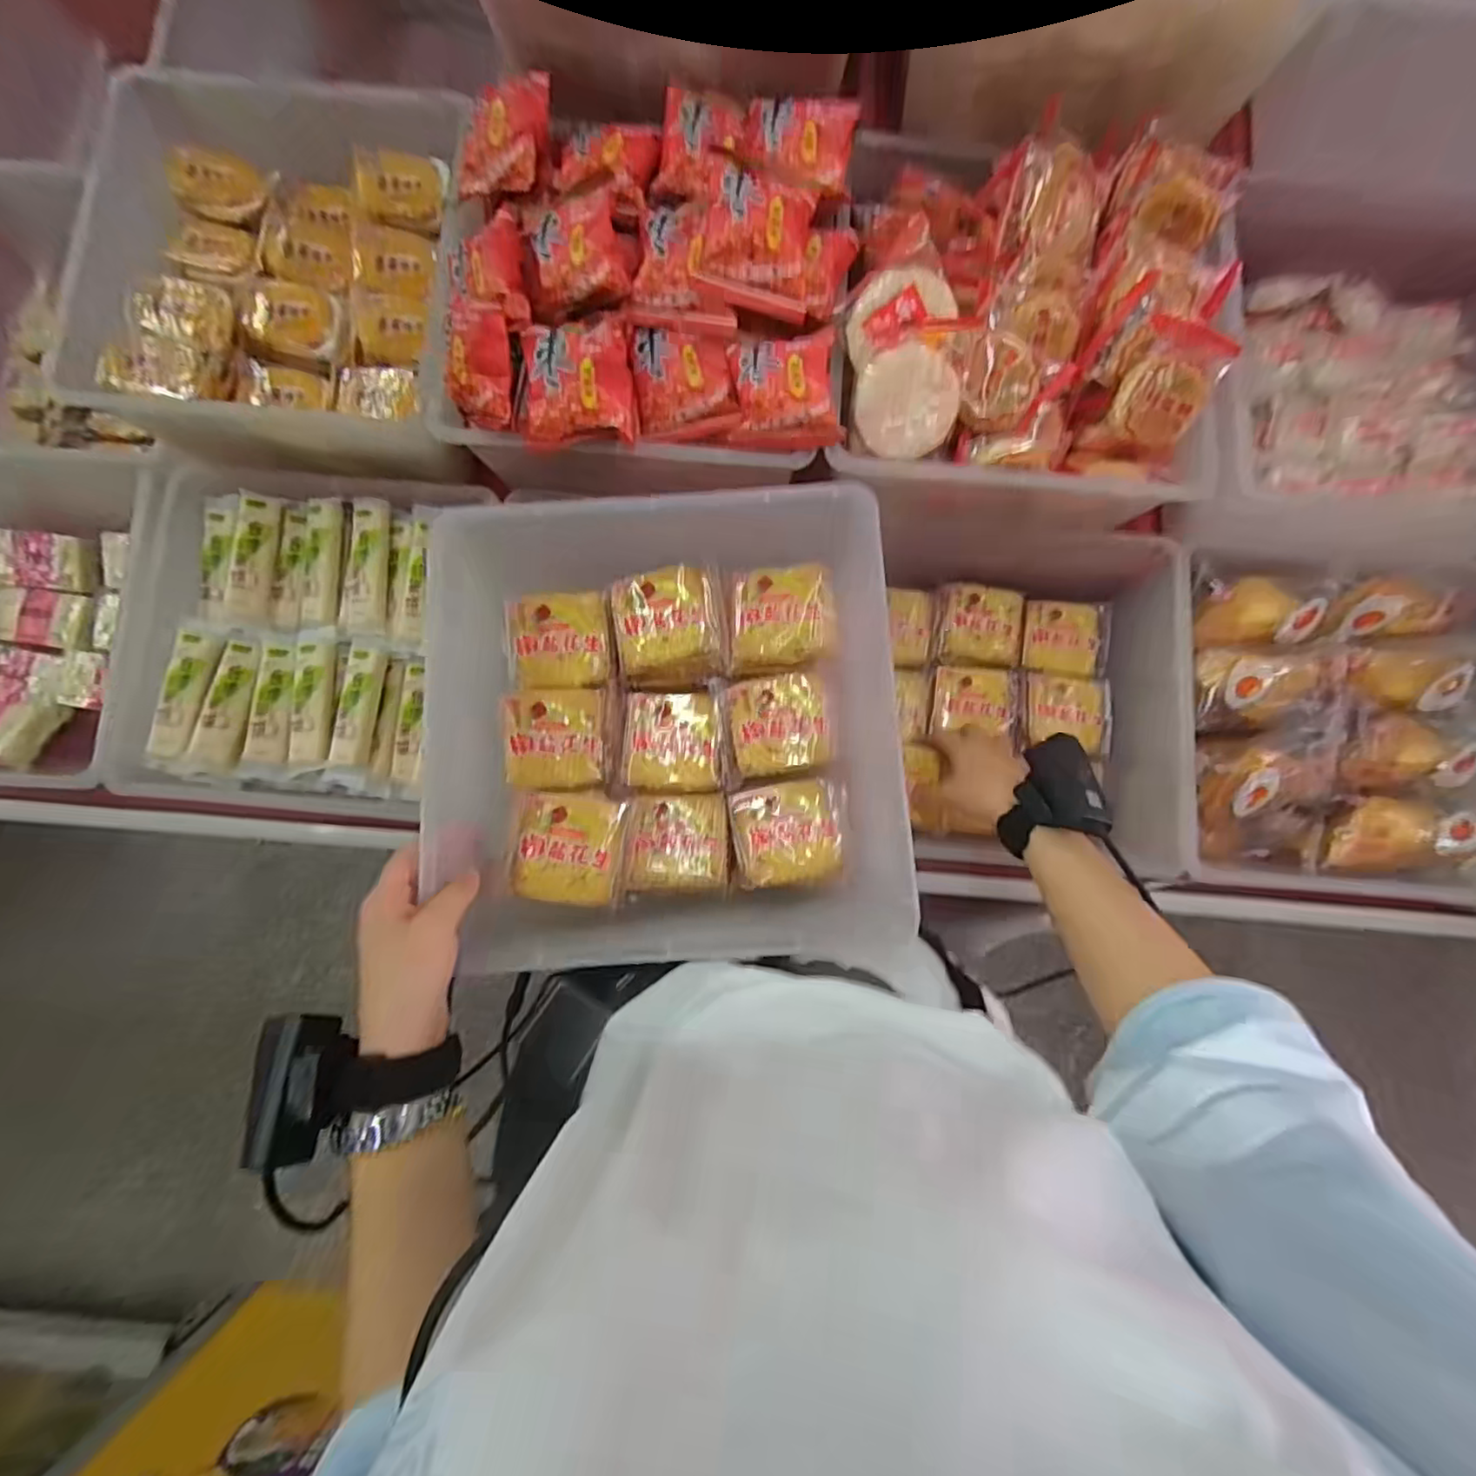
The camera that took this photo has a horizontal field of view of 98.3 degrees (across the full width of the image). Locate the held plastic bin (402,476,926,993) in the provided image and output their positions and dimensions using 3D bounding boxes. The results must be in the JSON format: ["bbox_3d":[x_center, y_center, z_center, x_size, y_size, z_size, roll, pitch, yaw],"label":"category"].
[{"bbox_3d":[-0.047,-0.006,0.438,0.288,0.092,0.294,-2,82,0],"label":"held plastic bin"}]

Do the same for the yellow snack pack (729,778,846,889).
[{"bbox_3d":[0.038,0.068,0.460,0.081,0.017,0.070,-8,82,-1],"label":"yellow snack pack"}]

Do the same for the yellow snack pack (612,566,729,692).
[{"bbox_3d":[-0.050,-0.080,0.474,0.081,0.024,0.088,-6,82,-1],"label":"yellow snack pack"}]

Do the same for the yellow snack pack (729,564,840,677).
[{"bbox_3d":[0.031,-0.090,0.471,0.077,0.020,0.076,-6,82,-1],"label":"yellow snack pack"}]

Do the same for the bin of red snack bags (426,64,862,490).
[{"bbox_3d":[-0.072,-0.337,0.493,0.307,0.126,0.259,5,82,1],"label":"bin of red snack bags"}]

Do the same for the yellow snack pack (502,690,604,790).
[{"bbox_3d":[-0.133,0.001,0.465,0.067,0.013,0.069,-4,82,-1],"label":"yellow snack pack"}]

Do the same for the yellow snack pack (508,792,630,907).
[{"bbox_3d":[-0.117,0.076,0.444,0.073,0.026,0.072,5,82,1],"label":"yellow snack pack"}]

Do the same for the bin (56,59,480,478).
[{"bbox_3d":[-0.371,-0.403,0.555,0.296,0.109,0.324,10,82,1],"label":"bin"}]

